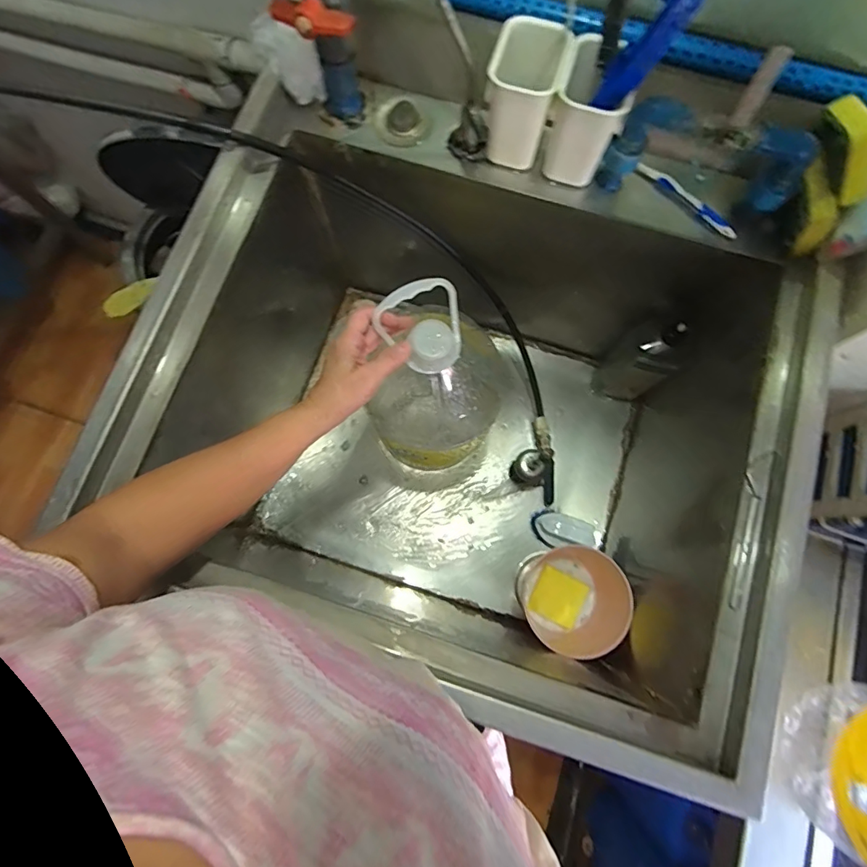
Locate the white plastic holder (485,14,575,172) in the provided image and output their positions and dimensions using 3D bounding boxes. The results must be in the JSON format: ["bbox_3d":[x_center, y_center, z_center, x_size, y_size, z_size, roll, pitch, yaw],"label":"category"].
[{"bbox_3d":[0.098,-0.369,0.533,0.070,0.105,0.087,18,78,4],"label":"white plastic holder"}]

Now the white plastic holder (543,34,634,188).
[{"bbox_3d":[0.166,-0.344,0.530,0.068,0.107,0.082,18,78,4],"label":"white plastic holder"}]

